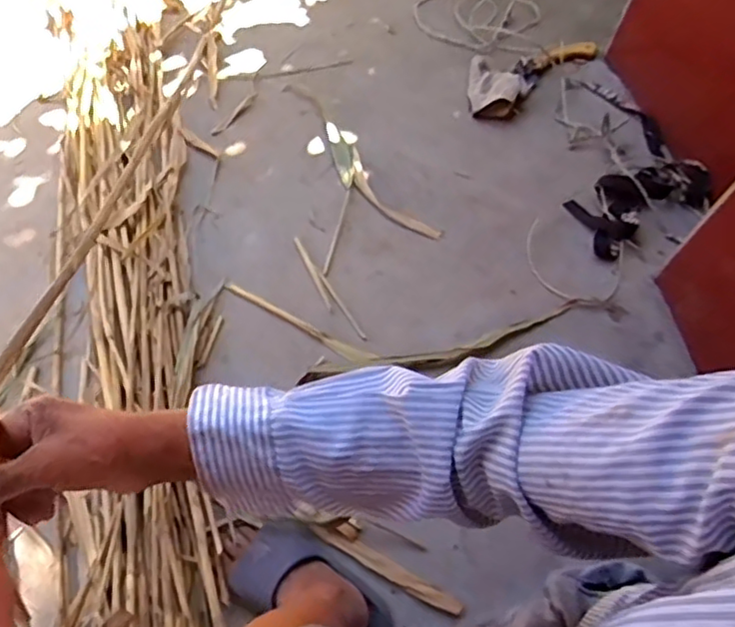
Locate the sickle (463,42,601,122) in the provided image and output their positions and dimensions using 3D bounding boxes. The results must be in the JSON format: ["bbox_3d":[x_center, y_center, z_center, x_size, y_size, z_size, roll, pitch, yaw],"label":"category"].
[{"bbox_3d":[0.350,-0.568,1.428,0.365,0.055,0.176,-39,72,-17],"label":"sickle"}]

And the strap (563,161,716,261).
[{"bbox_3d":[0.517,-0.220,1.210,0.284,0.041,0.154,-30,69,-14],"label":"strap"}]

